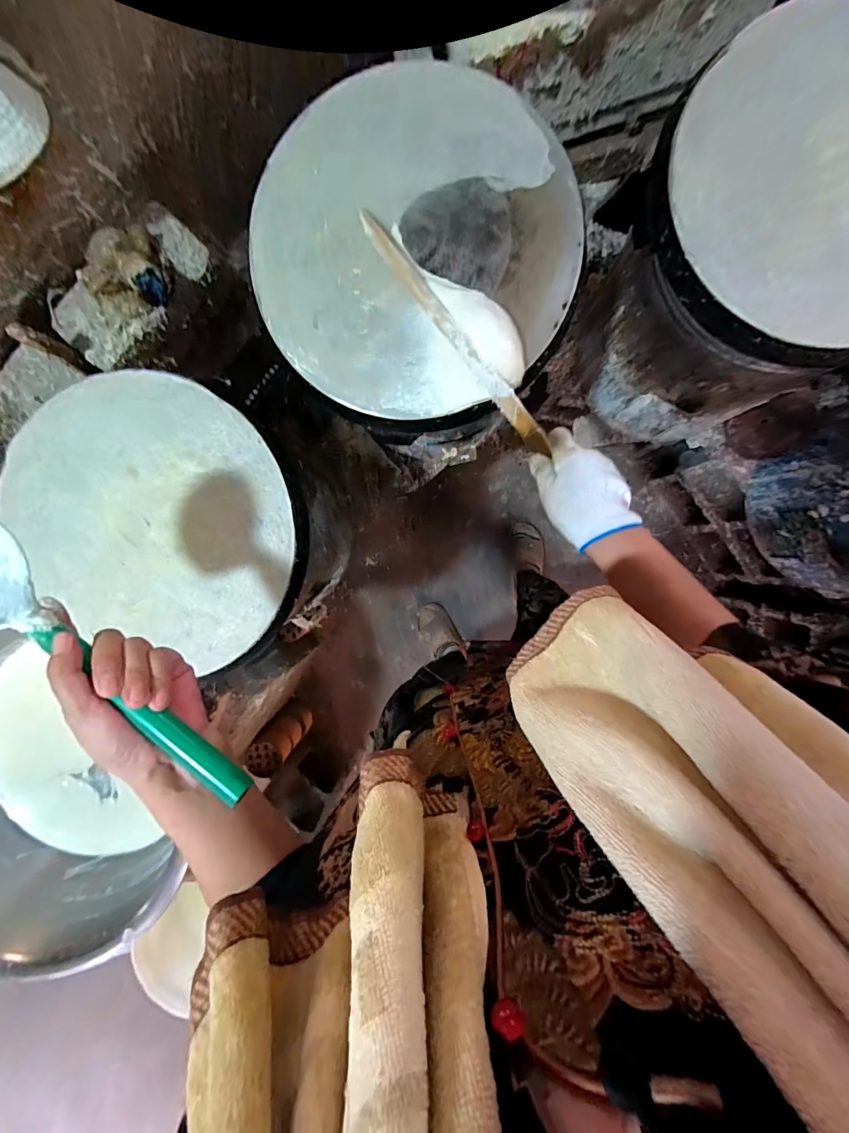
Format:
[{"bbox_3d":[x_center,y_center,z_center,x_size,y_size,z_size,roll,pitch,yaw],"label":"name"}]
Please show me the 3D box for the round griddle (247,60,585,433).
[{"bbox_3d":[-0.010,-0.357,0.488,0.369,0.051,0.359,0,94,2],"label":"round griddle"}]

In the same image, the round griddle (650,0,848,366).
[{"bbox_3d":[0.469,-0.437,0.471,0.377,0.065,0.376,0,94,2],"label":"round griddle"}]

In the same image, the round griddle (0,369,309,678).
[{"bbox_3d":[-0.347,-0.070,0.544,0.398,0.047,0.347,19,94,1],"label":"round griddle"}]

